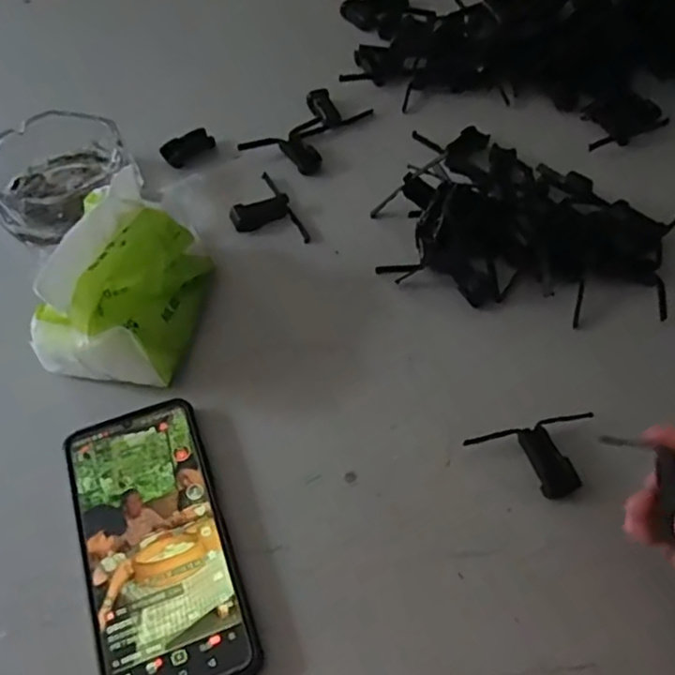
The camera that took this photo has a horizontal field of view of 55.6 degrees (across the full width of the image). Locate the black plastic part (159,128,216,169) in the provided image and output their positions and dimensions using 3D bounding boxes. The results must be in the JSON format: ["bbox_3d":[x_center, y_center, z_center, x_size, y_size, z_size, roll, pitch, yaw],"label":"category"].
[{"bbox_3d":[-0.131,-0.167,0.563,0.046,0.016,0.022,-37,63,-22],"label":"black plastic part"}]

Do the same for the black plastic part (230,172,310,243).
[{"bbox_3d":[-0.061,-0.102,0.517,0.050,0.011,0.079,-20,58,-13],"label":"black plastic part"}]

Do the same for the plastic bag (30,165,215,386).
[{"bbox_3d":[-0.134,-0.035,0.422,0.072,0.091,0.132,12,57,8],"label":"plastic bag"}]

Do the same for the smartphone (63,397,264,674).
[{"bbox_3d":[-0.104,0.119,0.367,0.080,0.014,0.167,-18,58,-11],"label":"smartphone"}]

